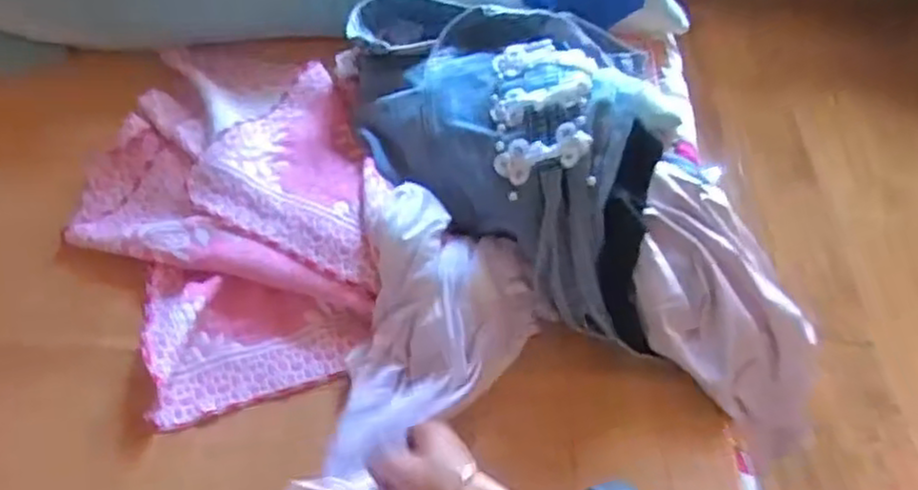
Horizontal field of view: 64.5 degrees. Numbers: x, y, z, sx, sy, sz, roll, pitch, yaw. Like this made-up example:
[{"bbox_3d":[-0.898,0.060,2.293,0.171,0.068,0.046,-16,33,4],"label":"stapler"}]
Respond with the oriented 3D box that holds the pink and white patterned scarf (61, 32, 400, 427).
[{"bbox_3d":[-0.237,-0.062,0.755,0.308,0.074,0.482,-13,55,-8],"label":"pink and white patterned scarf"}]

